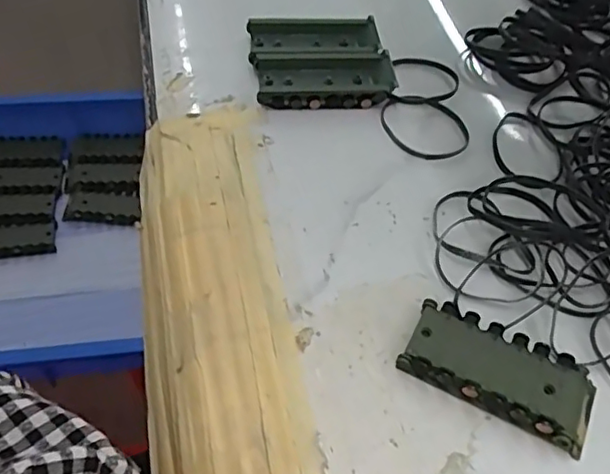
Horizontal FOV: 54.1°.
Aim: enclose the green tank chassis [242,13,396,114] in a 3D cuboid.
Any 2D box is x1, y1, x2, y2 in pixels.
[{"bbox_3d":[0.011,-0.131,0.450,0.100,0.017,0.088,-3,54,-6],"label":"green tank chassis"}]

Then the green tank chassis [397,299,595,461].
[{"bbox_3d":[0.100,0.070,0.308,0.095,0.015,0.045,26,56,15],"label":"green tank chassis"}]

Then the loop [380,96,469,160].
[{"bbox_3d":[0.085,-0.078,0.419,0.057,0.007,0.055,-4,54,-7],"label":"loop"}]

